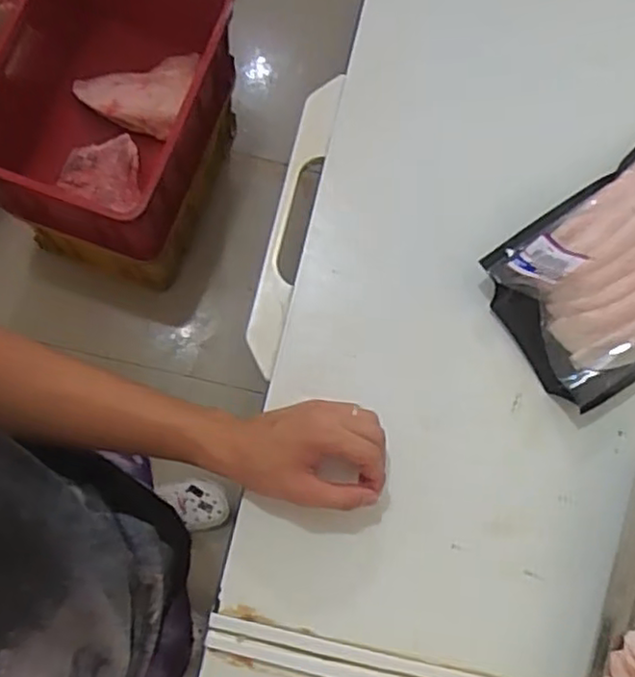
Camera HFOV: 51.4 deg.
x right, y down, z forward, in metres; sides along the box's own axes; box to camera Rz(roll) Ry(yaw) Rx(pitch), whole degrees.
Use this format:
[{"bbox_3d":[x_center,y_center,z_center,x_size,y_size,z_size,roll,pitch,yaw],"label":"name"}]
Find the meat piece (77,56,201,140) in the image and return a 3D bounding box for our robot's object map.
[{"bbox_3d":[-0.379,-0.516,1.425,0.268,0.049,0.190,-14,81,-8],"label":"meat piece"}]

